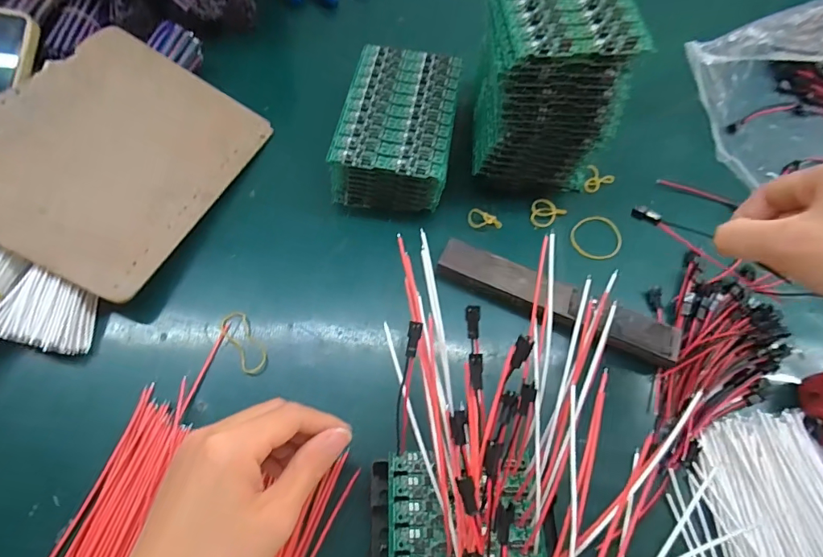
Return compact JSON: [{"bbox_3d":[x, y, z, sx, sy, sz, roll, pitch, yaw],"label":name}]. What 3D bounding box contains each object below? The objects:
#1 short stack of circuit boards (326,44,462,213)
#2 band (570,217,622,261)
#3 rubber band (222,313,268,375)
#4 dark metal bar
[{"bbox_3d":[-0.012,-0.130,0.400,0.092,0.056,0.138,9,64,1],"label":"short stack of circuit boards"},{"bbox_3d":[0.161,-0.035,0.393,0.045,0.004,0.041,1,64,-3],"label":"band"},{"bbox_3d":[-0.126,0.047,0.339,0.021,0.004,0.051,-32,70,-18],"label":"rubber band"},{"bbox_3d":[0.110,0.019,0.350,0.183,0.024,0.032,25,65,8],"label":"dark metal bar"}]

